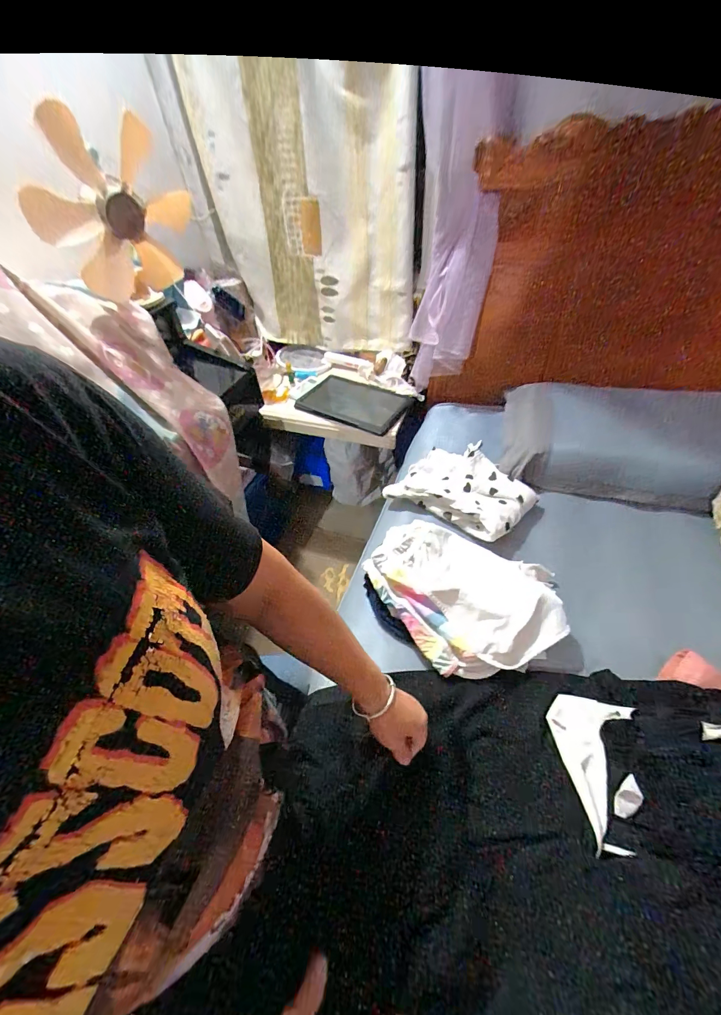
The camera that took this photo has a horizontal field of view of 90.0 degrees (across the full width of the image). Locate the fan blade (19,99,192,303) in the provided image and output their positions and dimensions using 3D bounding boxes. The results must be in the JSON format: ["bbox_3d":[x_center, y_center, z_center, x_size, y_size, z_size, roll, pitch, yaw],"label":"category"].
[{"bbox_3d":[-0.517,-0.619,0.772,0.103,0.323,0.332,37,24,5],"label":"fan blade"}]

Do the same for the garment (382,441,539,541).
[{"bbox_3d":[0.263,-0.056,0.891,0.297,0.063,0.280,34,58,30],"label":"garment"}]

